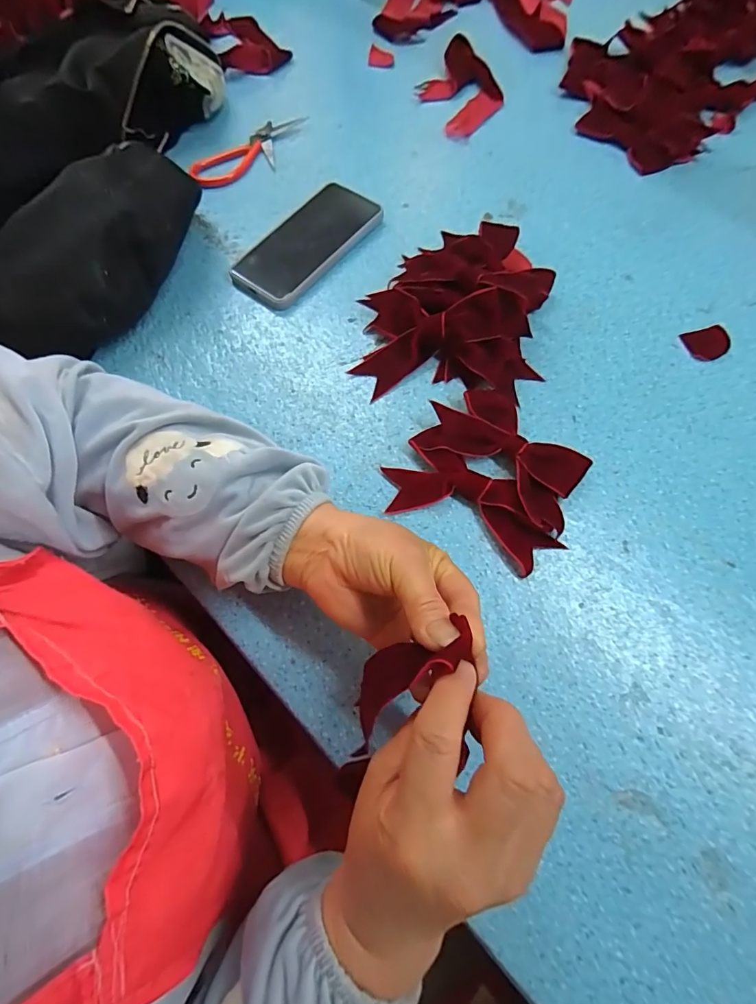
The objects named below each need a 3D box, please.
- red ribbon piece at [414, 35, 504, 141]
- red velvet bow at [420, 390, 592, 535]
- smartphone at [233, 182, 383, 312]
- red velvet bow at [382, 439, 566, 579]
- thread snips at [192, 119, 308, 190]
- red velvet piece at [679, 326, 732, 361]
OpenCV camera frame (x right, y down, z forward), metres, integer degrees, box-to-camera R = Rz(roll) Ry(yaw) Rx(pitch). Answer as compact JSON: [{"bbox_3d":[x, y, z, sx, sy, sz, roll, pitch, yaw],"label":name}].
[{"bbox_3d":[0.101,-0.518,0.566,0.095,0.018,0.154,-23,69,-7],"label":"red ribbon piece"},{"bbox_3d":[0.105,-0.041,0.370,0.128,0.020,0.079,36,74,15],"label":"red velvet bow"},{"bbox_3d":[-0.076,-0.270,0.475,0.083,0.014,0.163,37,74,15],"label":"smartphone"},{"bbox_3d":[0.073,0.001,0.355,0.139,0.017,0.060,25,71,12],"label":"red velvet bow"},{"bbox_3d":[-0.146,-0.415,0.541,0.158,0.010,0.061,-40,72,-13],"label":"thread snips"},{"bbox_3d":[0.301,-0.145,0.415,0.035,0.010,0.032,-10,68,-2],"label":"red velvet piece"}]

